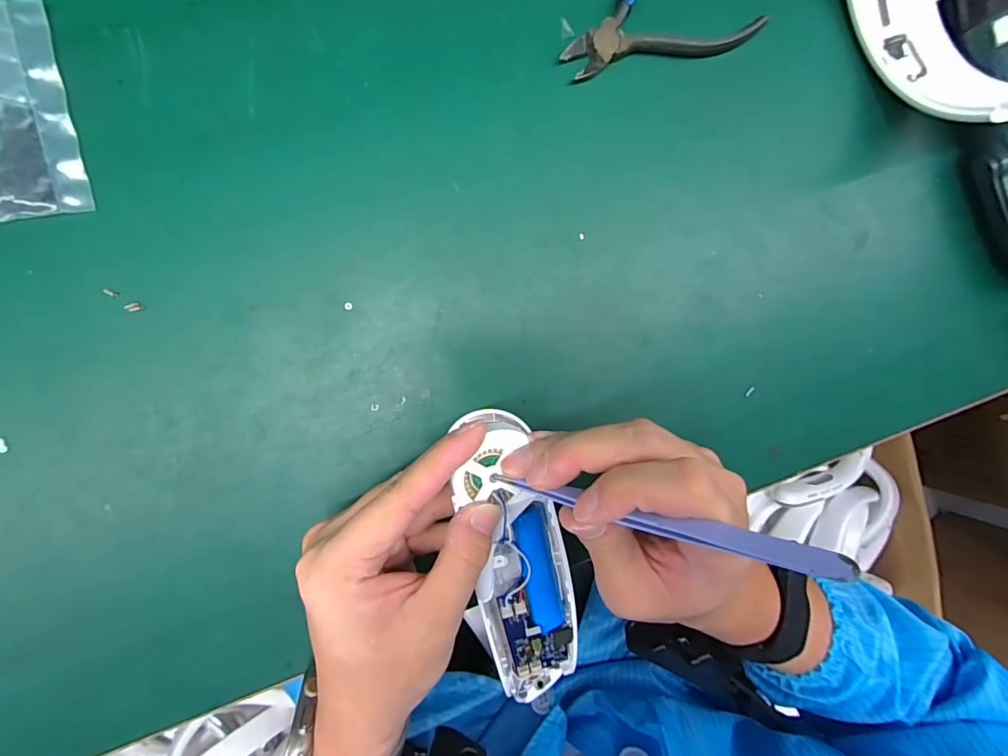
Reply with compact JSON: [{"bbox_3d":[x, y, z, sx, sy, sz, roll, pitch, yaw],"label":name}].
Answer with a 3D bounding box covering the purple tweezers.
[{"bbox_3d":[0.049,0.051,0.170,0.131,0.010,0.007,5,93,37],"label":"purple tweezers"}]

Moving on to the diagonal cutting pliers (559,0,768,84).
[{"bbox_3d":[0.083,-0.218,0.251,0.113,0.011,0.082,-14,95,-6],"label":"diagonal cutting pliers"}]

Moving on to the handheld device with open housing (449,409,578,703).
[{"bbox_3d":[0.009,0.103,0.250,0.049,0.041,0.172,-12,109,-6],"label":"handheld device with open housing"}]

